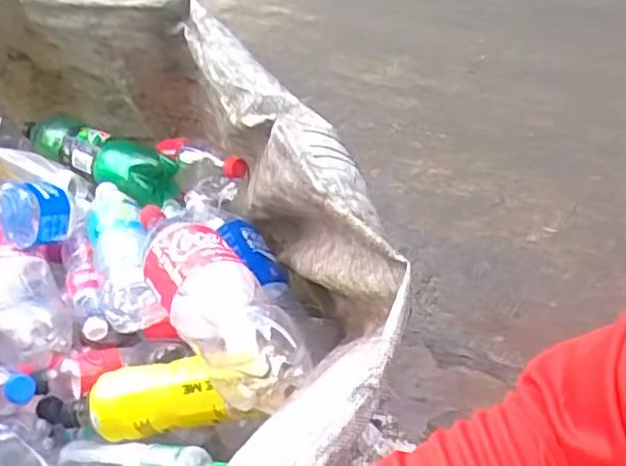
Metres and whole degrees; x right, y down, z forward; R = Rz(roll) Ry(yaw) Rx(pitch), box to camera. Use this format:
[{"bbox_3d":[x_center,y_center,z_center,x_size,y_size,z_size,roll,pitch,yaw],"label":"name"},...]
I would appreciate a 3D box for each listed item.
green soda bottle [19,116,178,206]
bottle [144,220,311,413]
[{"bbox_3d":[-0.332,-0.118,1.019,0.284,0.074,0.085,20,40,29],"label":"green soda bottle"},{"bbox_3d":[-0.101,0.082,0.728,0.098,0.116,0.245,-26,55,-29],"label":"bottle"}]

